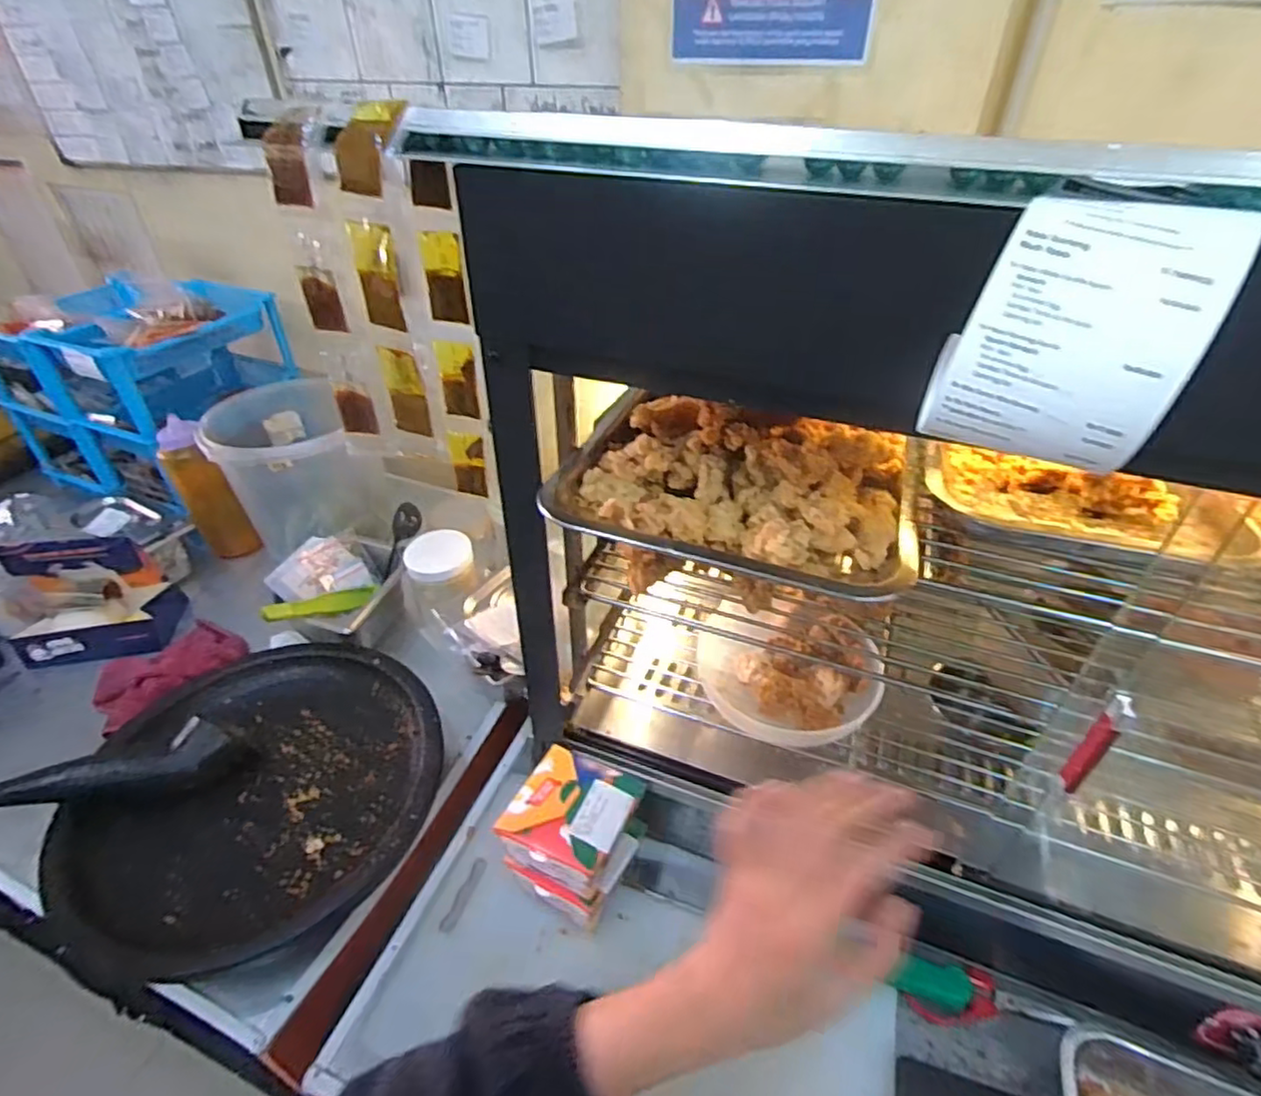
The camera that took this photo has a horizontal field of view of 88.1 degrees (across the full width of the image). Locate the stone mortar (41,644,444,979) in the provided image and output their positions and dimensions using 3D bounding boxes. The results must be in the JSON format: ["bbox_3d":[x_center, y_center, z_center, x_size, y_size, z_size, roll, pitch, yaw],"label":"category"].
[{"bbox_3d":[-0.389,0.238,0.716,0.345,0.075,0.339,-10,40,-13],"label":"stone mortar"}]

